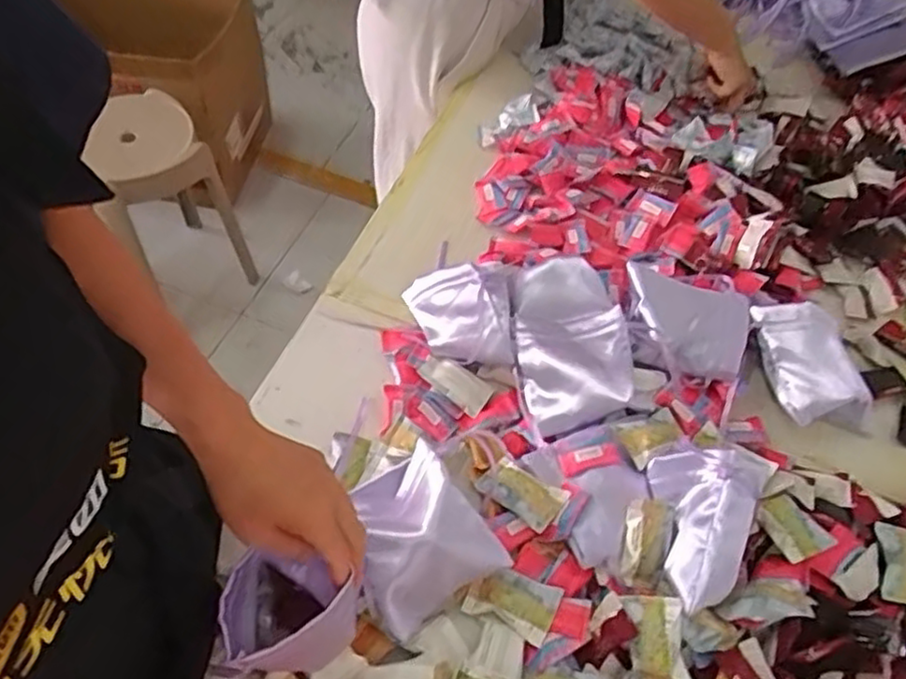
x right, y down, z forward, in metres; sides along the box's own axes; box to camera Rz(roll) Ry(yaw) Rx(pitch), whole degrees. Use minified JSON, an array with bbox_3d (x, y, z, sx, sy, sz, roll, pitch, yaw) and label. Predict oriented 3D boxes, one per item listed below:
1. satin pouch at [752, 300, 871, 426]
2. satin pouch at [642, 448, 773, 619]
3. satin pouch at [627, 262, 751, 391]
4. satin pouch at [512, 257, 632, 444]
[{"bbox_3d":[0.382,0.025,0.758,0.095,0.048,0.138,-7,56,-10],"label":"satin pouch"},{"bbox_3d":[0.208,0.161,0.613,0.044,0.101,0.141,33,71,-29],"label":"satin pouch"},{"bbox_3d":[0.254,-0.021,0.773,0.134,0.023,0.137,19,56,8],"label":"satin pouch"},{"bbox_3d":[0.125,0.000,0.759,0.120,0.042,0.231,4,55,-3],"label":"satin pouch"}]

